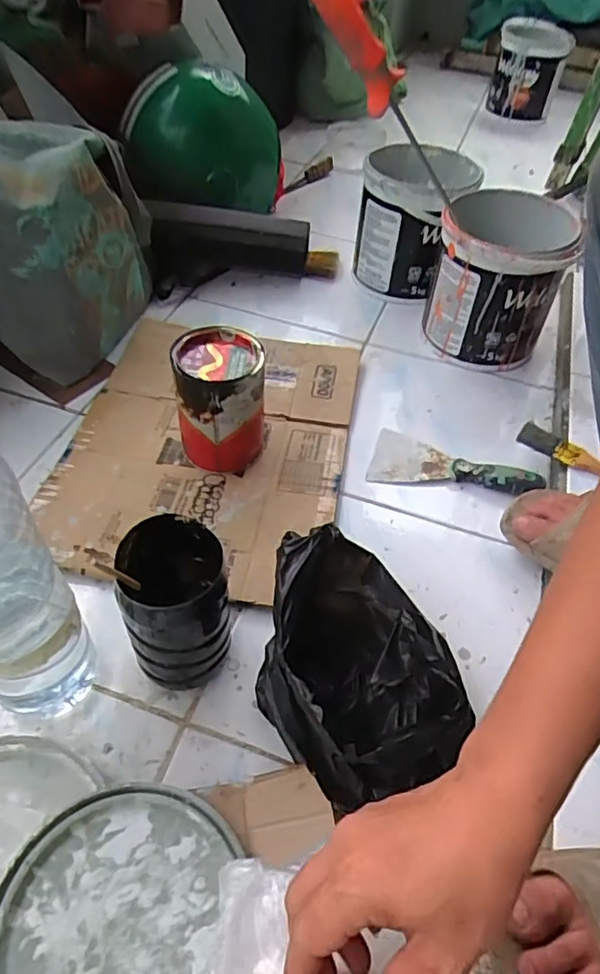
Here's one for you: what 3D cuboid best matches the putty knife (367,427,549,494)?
[{"bbox_3d":[0.186,-0.026,0.699,0.195,0.025,0.084,16,50,7],"label":"putty knife"}]

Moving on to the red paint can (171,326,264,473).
[{"bbox_3d":[-0.089,-0.094,0.653,0.093,0.134,0.095,3,50,-4],"label":"red paint can"}]

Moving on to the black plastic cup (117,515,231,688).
[{"bbox_3d":[-0.103,0.102,0.478,0.070,0.145,0.081,-11,52,-16],"label":"black plastic cup"}]

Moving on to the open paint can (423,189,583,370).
[{"bbox_3d":[0.273,-0.286,0.829,0.165,0.191,0.164,3,50,-4],"label":"open paint can"}]

